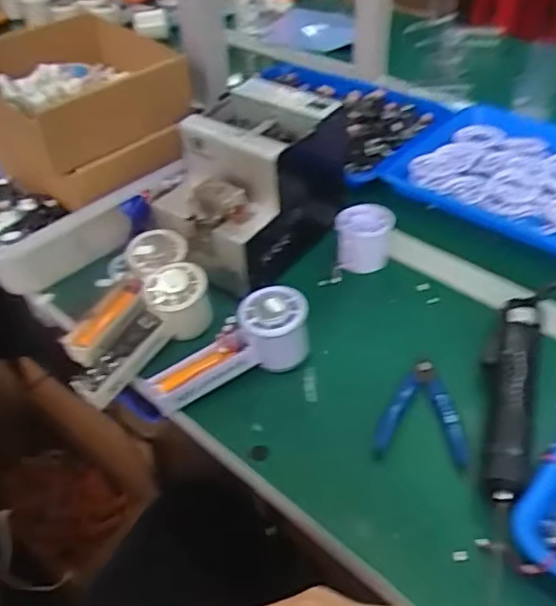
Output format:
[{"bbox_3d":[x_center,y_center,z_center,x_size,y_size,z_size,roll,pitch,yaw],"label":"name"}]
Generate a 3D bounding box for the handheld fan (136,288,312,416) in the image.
[{"bbox_3d":[-0.043,0.052,0.572,0.160,0.065,0.052,-31,48,-8],"label":"handheld fan"}]

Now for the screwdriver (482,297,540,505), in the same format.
[{"bbox_3d":[0.194,0.077,0.529,0.044,0.041,0.205,10,46,16],"label":"screwdriver"}]

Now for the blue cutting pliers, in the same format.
[{"bbox_3d":[0.125,0.093,0.541,0.075,0.020,0.103,7,45,13],"label":"blue cutting pliers"}]

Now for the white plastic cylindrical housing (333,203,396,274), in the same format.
[{"bbox_3d":[0.094,-0.067,0.685,0.059,0.052,0.070,4,44,9],"label":"white plastic cylindrical housing"}]

